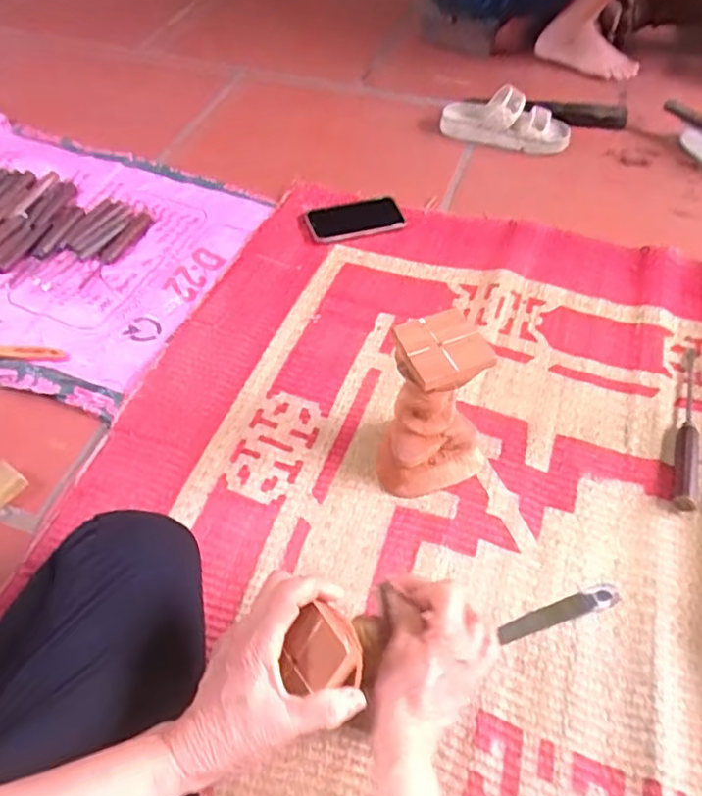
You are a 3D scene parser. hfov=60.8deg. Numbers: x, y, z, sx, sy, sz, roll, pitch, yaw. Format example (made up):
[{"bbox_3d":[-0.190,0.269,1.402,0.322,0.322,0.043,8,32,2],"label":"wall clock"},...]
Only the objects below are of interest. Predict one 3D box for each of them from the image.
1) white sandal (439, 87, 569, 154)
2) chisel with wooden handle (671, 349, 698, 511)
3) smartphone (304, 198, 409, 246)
[{"bbox_3d":[0.274,-0.492,1.061,0.227,0.075,0.072,13,55,10],"label":"white sandal"},{"bbox_3d":[0.399,0.024,0.706,0.025,0.018,0.241,16,56,13],"label":"chisel with wooden handle"},{"bbox_3d":[0.007,-0.285,0.952,0.149,0.018,0.078,-17,55,-11],"label":"smartphone"}]

